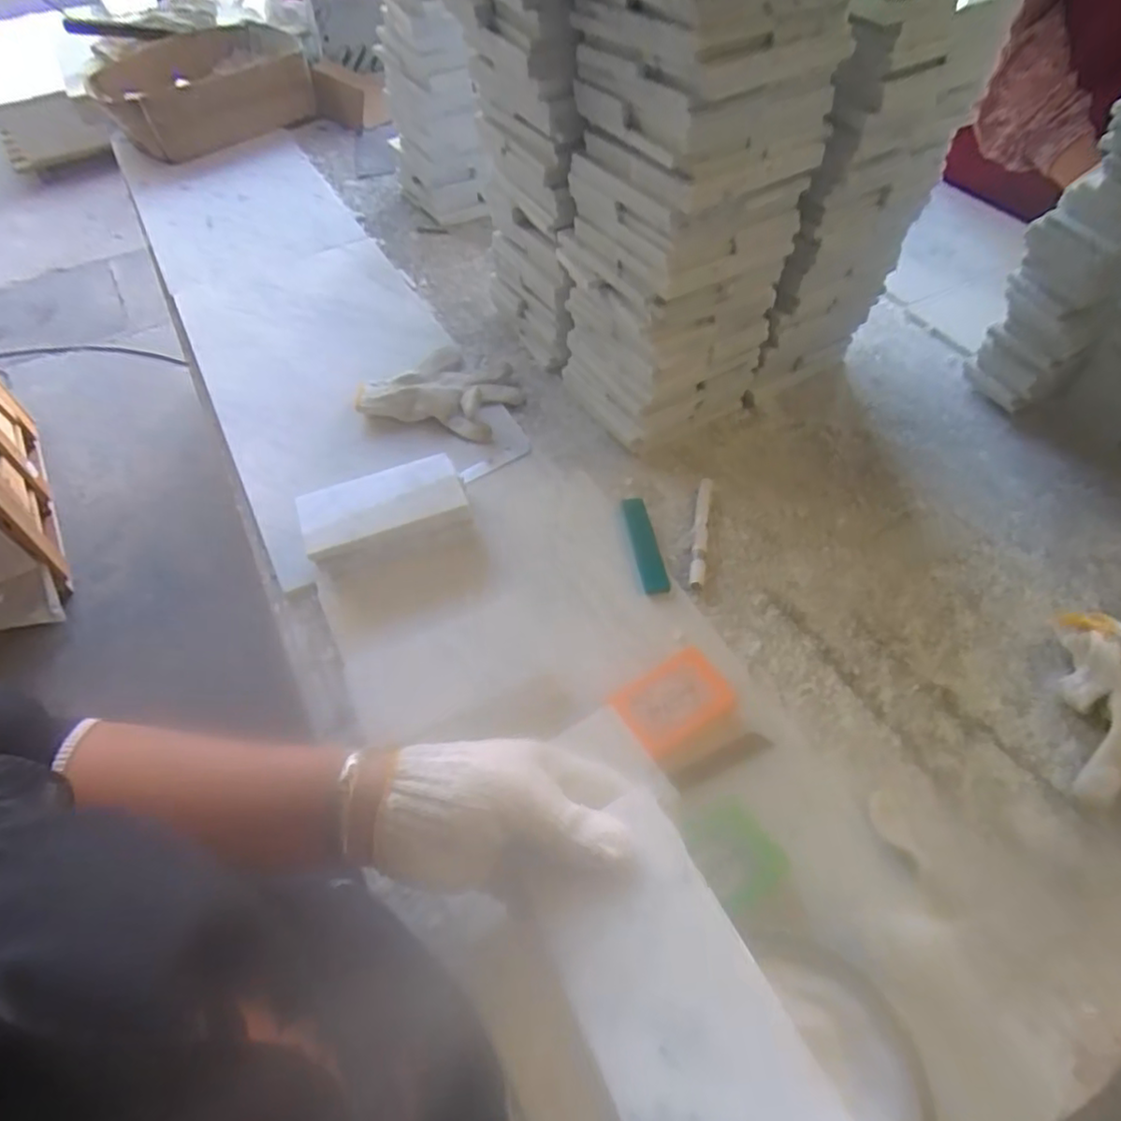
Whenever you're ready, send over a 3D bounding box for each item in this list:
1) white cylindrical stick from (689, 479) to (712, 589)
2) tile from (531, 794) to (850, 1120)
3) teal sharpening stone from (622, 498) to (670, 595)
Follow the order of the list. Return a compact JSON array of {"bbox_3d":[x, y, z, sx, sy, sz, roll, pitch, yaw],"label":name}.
[{"bbox_3d":[0.139,-0.029,0.652,0.015,0.015,0.141,9,56,7],"label":"white cylindrical stick"},{"bbox_3d":[0.047,0.183,0.272,0.074,0.006,0.132,-28,52,-7],"label":"tile"},{"bbox_3d":[0.083,-0.016,0.642,0.024,0.006,0.108,-14,63,4],"label":"teal sharpening stone"}]

